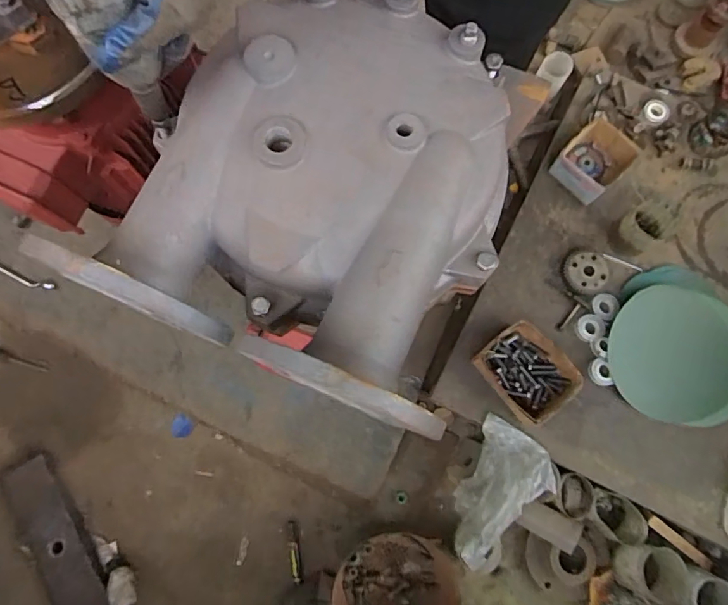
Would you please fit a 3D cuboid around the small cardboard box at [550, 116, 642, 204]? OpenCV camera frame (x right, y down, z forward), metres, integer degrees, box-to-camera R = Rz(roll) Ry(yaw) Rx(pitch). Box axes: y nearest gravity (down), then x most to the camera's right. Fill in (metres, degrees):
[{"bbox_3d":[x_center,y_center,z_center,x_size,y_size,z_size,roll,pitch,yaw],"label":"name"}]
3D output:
[{"bbox_3d":[0.534,-0.333,1.136,0.141,0.056,0.185,44,80,10],"label":"small cardboard box"}]

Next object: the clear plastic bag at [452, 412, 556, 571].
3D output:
[{"bbox_3d":[0.291,0.416,1.042,0.160,0.124,0.302,19,77,4],"label":"clear plastic bag"}]

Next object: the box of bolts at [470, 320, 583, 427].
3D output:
[{"bbox_3d":[0.340,0.146,1.015,0.149,0.076,0.187,-36,79,-8],"label":"box of bolts"}]

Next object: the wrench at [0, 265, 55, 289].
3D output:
[{"bbox_3d":[-0.881,-0.075,1.198,0.243,0.029,0.027,19,77,5],"label":"wrench"}]

